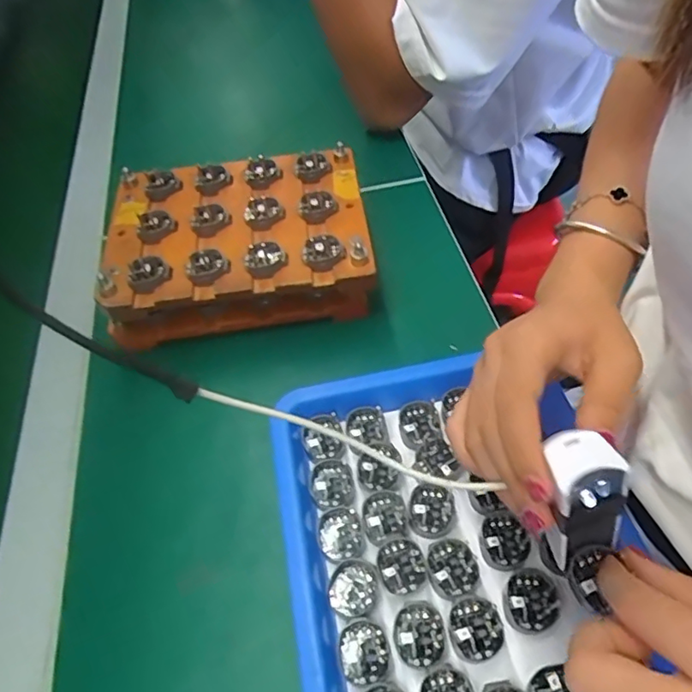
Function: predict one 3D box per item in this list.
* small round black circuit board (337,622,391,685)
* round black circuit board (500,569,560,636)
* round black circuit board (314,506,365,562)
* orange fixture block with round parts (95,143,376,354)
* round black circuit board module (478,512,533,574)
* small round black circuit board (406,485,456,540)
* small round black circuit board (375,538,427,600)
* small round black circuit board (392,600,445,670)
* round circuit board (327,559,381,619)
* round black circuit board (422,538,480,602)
[{"bbox_3d":[0.008,0.150,0.271,0.025,0.010,0.025,-2,50,2],"label":"small round black circuit board"},{"bbox_3d":[0.093,0.129,0.281,0.026,0.010,0.028,-4,49,5],"label":"round black circuit board"},{"bbox_3d":[-0.003,0.105,0.307,0.025,0.010,0.028,-21,50,-10],"label":"round black circuit board"},{"bbox_3d":[-0.081,-0.079,0.423,0.187,0.056,0.139,-10,49,0],"label":"orange fixture block with round parts"},{"bbox_3d":[0.084,0.105,0.297,0.025,0.007,0.028,-4,49,5],"label":"round black circuit board module"},{"bbox_3d":[0.047,0.091,0.308,0.027,0.004,0.025,-4,49,5],"label":"small round black circuit board"},{"bbox_3d":[0.029,0.114,0.289,0.024,0.007,0.025,-23,51,-12],"label":"small round black circuit board"},{"bbox_3d":[0.036,0.142,0.274,0.025,0.007,0.029,-9,49,0],"label":"small round black circuit board"},{"bbox_3d":[0.004,0.127,0.290,0.024,0.010,0.026,31,58,25],"label":"round circuit board"},{"bbox_3d":[0.055,0.115,0.289,0.027,0.004,0.030,-20,50,-9],"label":"round black circuit board"}]

